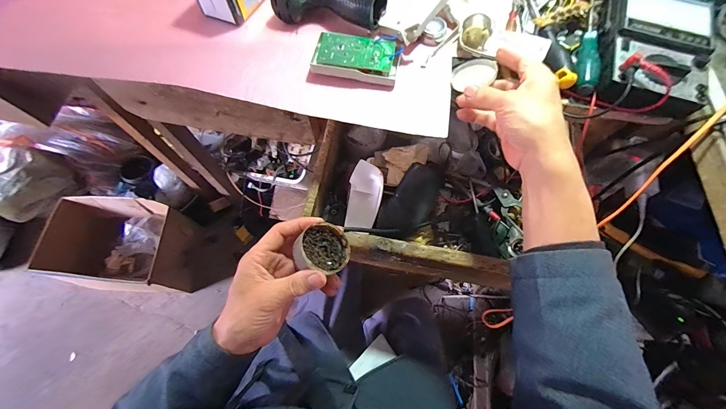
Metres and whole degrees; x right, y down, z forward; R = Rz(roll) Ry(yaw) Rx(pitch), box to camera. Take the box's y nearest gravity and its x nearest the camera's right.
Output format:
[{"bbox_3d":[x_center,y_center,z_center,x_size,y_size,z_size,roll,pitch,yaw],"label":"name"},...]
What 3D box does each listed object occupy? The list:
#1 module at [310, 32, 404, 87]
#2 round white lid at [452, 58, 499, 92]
[{"bbox_3d":[-0.007,-0.197,0.412,0.112,0.026,0.063,9,68,2],"label":"module"},{"bbox_3d":[0.145,-0.169,0.396,0.055,0.005,0.046,-1,64,27],"label":"round white lid"}]

